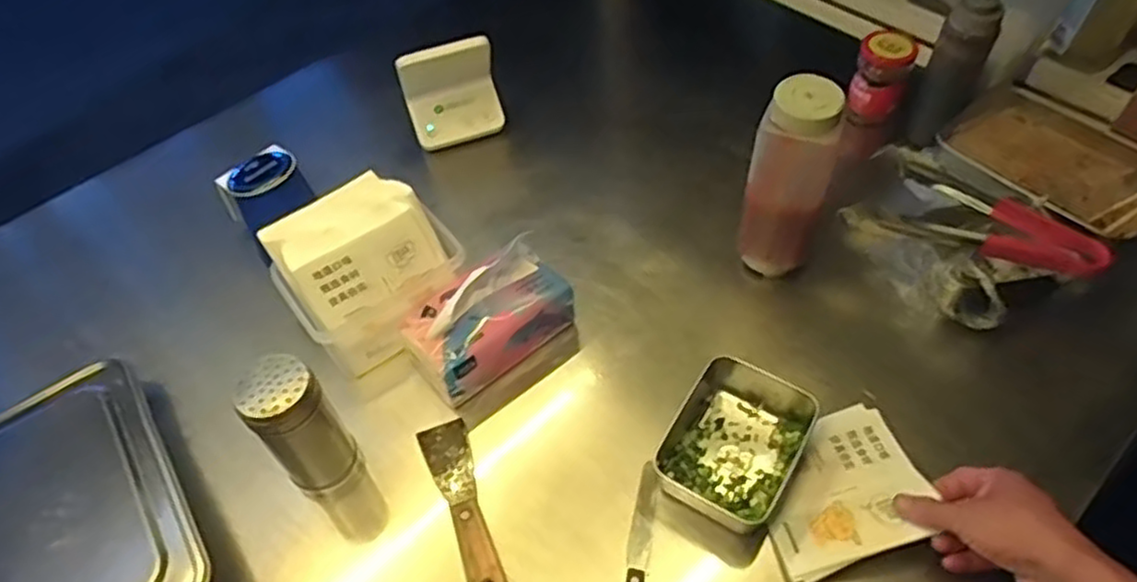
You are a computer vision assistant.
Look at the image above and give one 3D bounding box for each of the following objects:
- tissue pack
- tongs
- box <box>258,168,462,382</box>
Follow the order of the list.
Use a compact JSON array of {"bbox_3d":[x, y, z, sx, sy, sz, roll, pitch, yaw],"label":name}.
[{"bbox_3d":[-0.085,0.024,0.727,0.153,0.117,0.096,-37,59,-22],"label":"tissue pack"},{"bbox_3d":[0.416,-0.082,0.738,0.236,0.036,0.097,17,55,16],"label":"tongs"},{"bbox_3d":[-0.213,-0.021,0.756,0.165,0.132,0.113,-38,60,-23],"label":"box"}]

